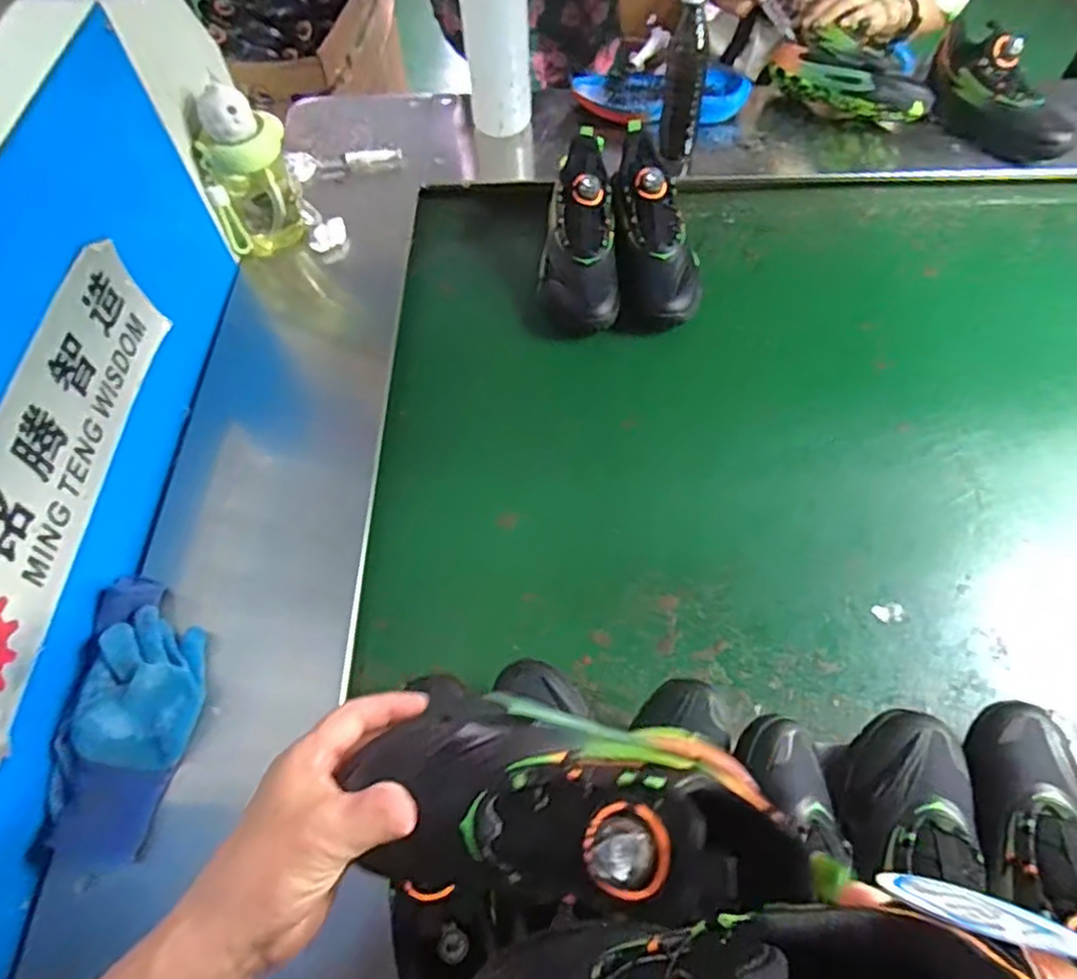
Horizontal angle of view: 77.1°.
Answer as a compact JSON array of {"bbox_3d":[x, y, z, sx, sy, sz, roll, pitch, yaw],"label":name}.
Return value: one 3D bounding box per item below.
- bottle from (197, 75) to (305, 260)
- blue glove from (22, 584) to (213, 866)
[{"bbox_3d":[-0.383,-0.420,0.894,0.110,0.198,0.079,-20,62,-9],"label":"bottle"},{"bbox_3d":[-0.375,0.198,0.622,0.104,0.051,0.247,-1,61,1],"label":"blue glove"}]

